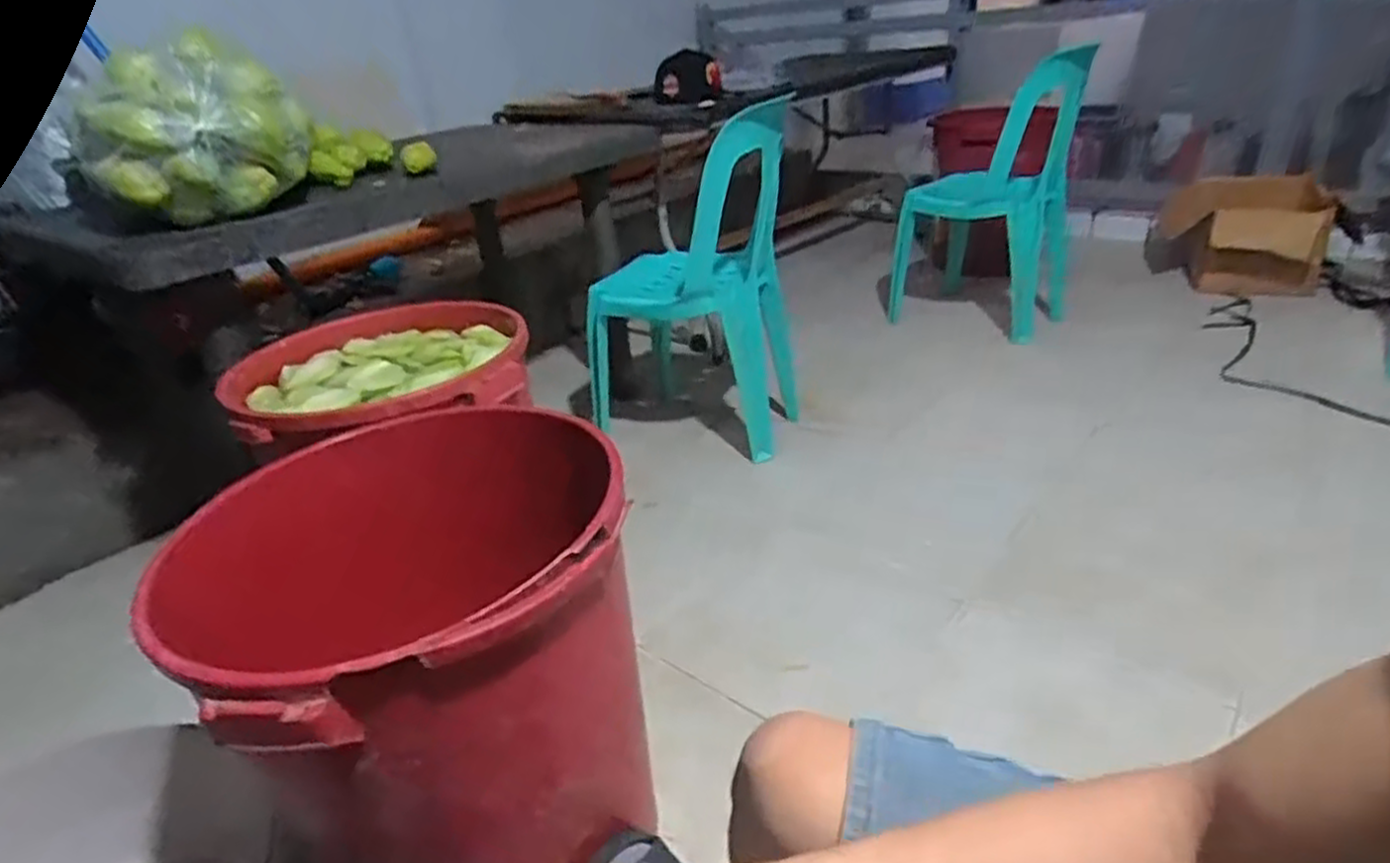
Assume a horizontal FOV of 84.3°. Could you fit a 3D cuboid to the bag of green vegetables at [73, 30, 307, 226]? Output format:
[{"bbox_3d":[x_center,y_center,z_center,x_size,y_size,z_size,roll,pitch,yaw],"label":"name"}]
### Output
[{"bbox_3d":[-0.767,-0.463,1.183,0.294,0.242,0.157,-26,34,-31],"label":"bag of green vegetables"}]

